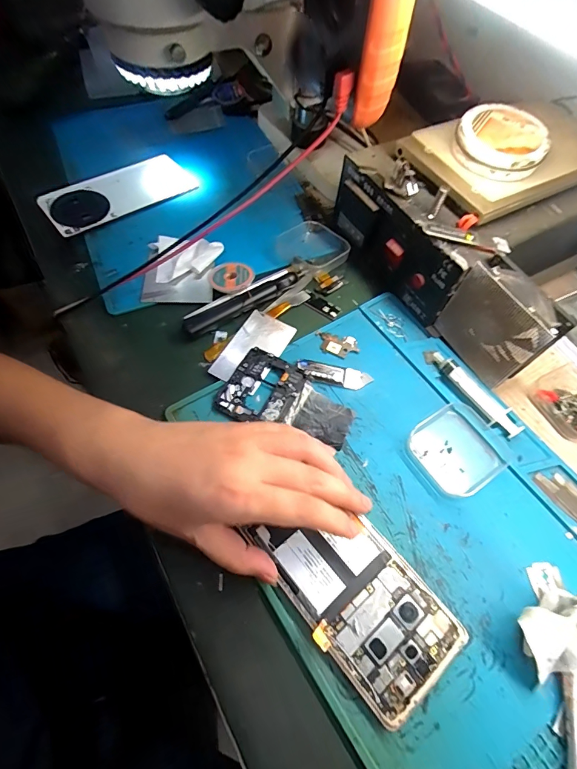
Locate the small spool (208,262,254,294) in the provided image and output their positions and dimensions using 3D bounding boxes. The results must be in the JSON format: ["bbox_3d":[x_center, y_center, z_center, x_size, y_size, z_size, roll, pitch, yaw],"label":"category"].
[{"bbox_3d":[-0.056,-0.103,0.376,0.043,0.009,0.036,4,61,-1],"label":"small spool"}]

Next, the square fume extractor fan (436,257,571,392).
[{"bbox_3d":[0.172,-0.049,0.321,0.029,0.084,0.078,-27,66,-16],"label":"square fume extractor fan"}]

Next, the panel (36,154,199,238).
[{"bbox_3d":[-0.187,-0.217,0.432,0.159,0.009,0.078,-34,68,-19],"label":"panel"}]

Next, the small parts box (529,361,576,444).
[{"bbox_3d":[0.255,0.013,0.336,0.064,0.014,0.064,-22,65,-14],"label":"small parts box"}]

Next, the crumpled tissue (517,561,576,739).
[{"bbox_3d":[0.174,0.161,0.240,0.077,0.027,0.062,-40,70,-21],"label":"crumpled tissue"}]

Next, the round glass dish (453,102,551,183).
[{"bbox_3d":[0.180,-0.206,0.332,0.072,0.029,0.071,1,61,-2],"label":"round glass dish"}]

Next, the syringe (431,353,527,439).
[{"bbox_3d":[0.158,0.007,0.329,0.017,0.015,0.091,-29,67,-17],"label":"syringe"}]

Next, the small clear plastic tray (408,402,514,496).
[{"bbox_3d":[0.136,0.051,0.308,0.073,0.012,0.063,-29,67,-17],"label":"small clear plastic tray"}]

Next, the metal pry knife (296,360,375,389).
[{"bbox_3d":[0.040,-0.009,0.338,0.065,0.005,0.020,11,61,3],"label":"metal pry knife"}]

